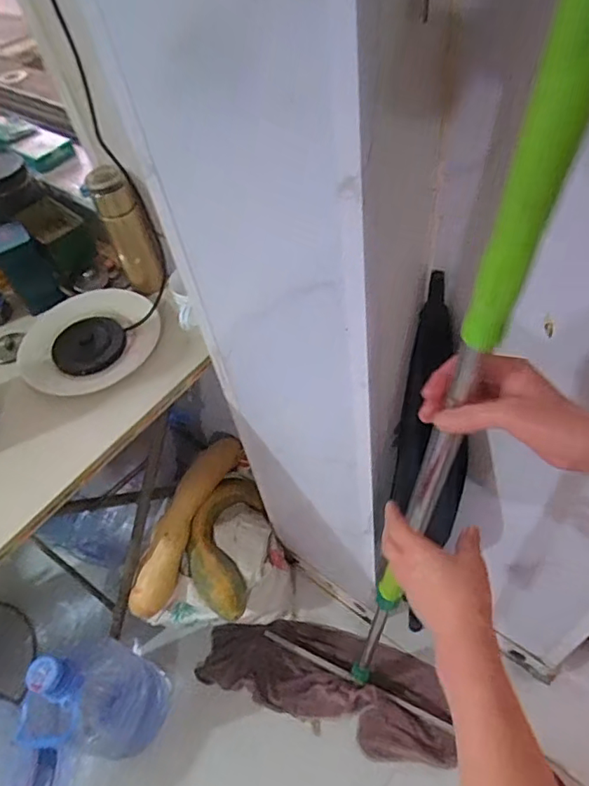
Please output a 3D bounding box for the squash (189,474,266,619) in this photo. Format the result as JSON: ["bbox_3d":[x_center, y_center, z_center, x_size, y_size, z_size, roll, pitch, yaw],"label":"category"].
[{"bbox_3d":[-0.170,0.360,1.321,0.158,0.089,0.340,3,54,11],"label":"squash"}]

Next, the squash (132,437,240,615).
[{"bbox_3d":[-0.265,0.306,1.332,0.087,0.108,0.474,16,64,20],"label":"squash"}]

